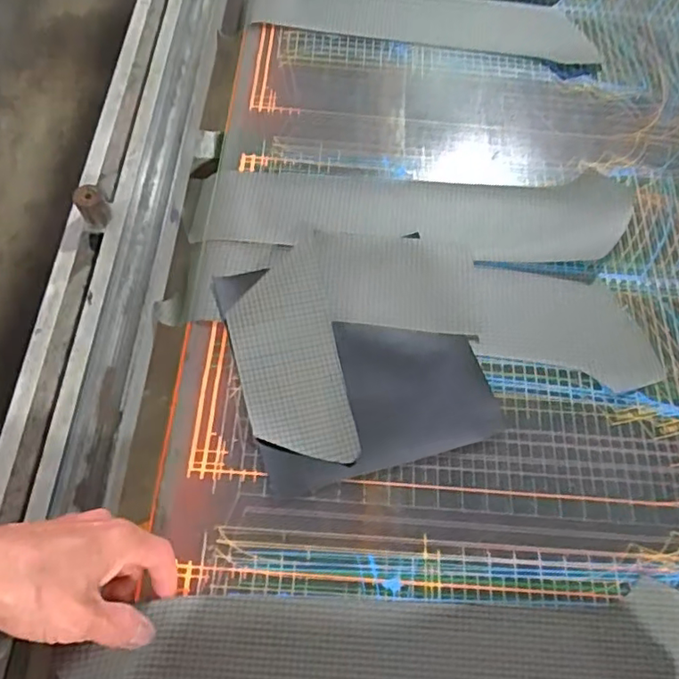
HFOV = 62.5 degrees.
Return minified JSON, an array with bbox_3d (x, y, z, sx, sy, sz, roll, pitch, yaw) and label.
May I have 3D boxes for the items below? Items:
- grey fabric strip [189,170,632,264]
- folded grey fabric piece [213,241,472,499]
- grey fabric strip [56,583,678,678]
[{"bbox_3d":[0.069,-0.120,0.538,0.426,0.005,0.096,0,67,-3],"label":"grey fabric strip"},{"bbox_3d":[0.024,0.001,0.479,0.221,0.018,0.209,-15,68,-9],"label":"folded grey fabric piece"},{"bbox_3d":[0.048,0.226,0.382,0.431,0.025,0.091,1,67,-4],"label":"grey fabric strip"}]

